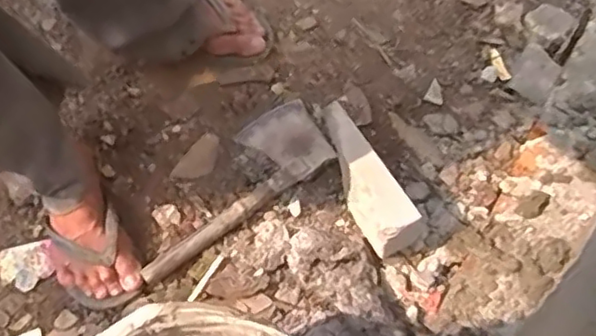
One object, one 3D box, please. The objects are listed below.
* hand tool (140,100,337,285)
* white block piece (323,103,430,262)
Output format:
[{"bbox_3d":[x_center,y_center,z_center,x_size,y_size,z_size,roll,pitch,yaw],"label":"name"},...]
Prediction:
[{"bbox_3d":[-0.098,0.022,0.868,0.312,0.028,0.115,-35,70,-12],"label":"hand tool"},{"bbox_3d":[0.081,0.016,0.822,0.070,0.092,0.192,-35,66,-9],"label":"white block piece"}]

